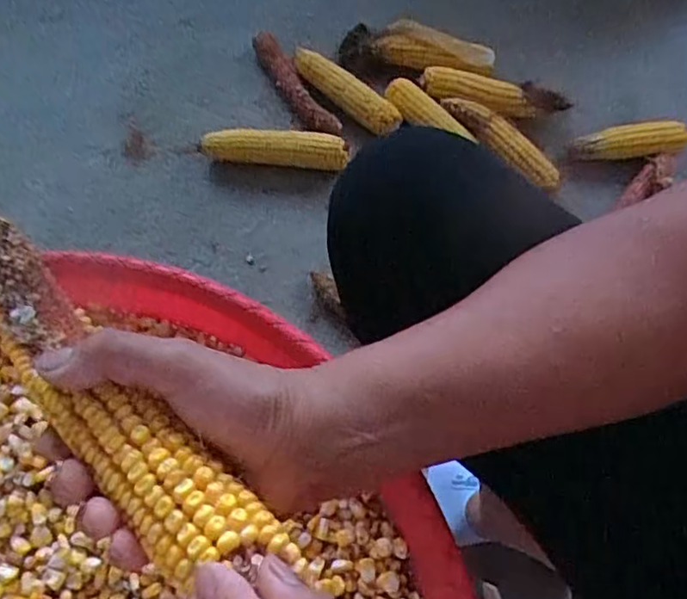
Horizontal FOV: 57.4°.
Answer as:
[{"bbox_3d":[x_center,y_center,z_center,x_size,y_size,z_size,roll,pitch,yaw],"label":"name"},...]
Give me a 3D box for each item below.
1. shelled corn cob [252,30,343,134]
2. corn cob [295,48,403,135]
[{"bbox_3d":[-0.073,-0.311,0.920,0.036,0.033,0.186,-36,86,-15],"label":"shelled corn cob"},{"bbox_3d":[0.000,-0.303,0.900,0.180,0.038,0.042,38,71,14],"label":"corn cob"}]

